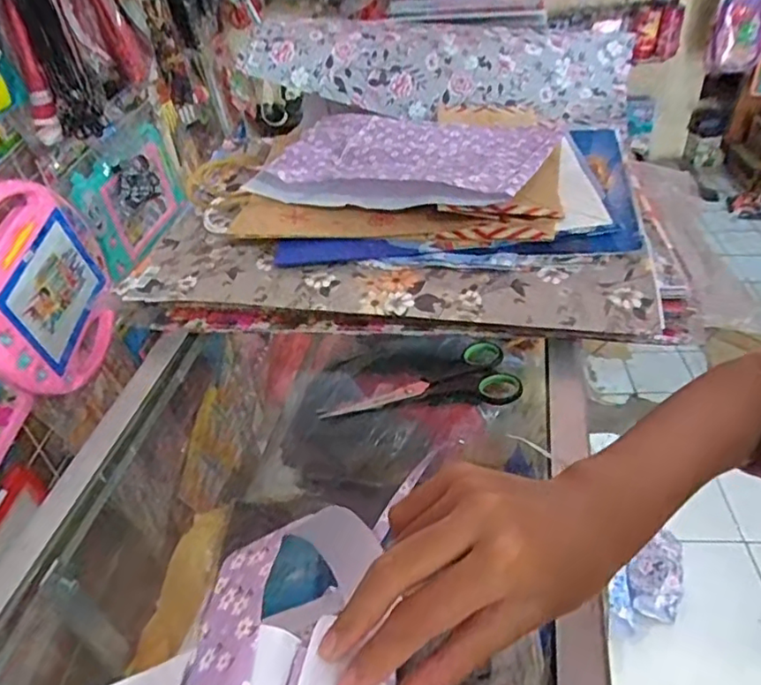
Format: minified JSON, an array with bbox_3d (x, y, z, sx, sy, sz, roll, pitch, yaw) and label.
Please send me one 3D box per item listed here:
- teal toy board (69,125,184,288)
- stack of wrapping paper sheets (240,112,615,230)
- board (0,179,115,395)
[{"bbox_3d":[-0.423,-0.264,1.058,0.030,0.176,0.279,3,40,11],"label":"teal toy board"},{"bbox_3d":[0.058,-0.201,0.660,0.376,0.043,0.195,12,45,23],"label":"stack of wrapping paper sheets"},{"bbox_3d":[-0.452,-0.076,0.817,0.052,0.252,0.280,-4,40,2],"label":"board"}]

